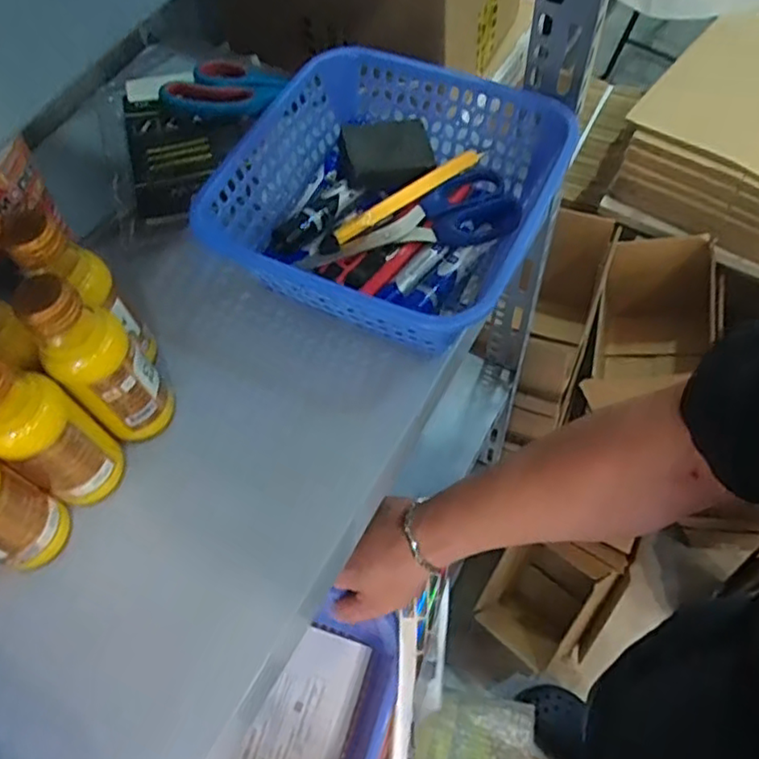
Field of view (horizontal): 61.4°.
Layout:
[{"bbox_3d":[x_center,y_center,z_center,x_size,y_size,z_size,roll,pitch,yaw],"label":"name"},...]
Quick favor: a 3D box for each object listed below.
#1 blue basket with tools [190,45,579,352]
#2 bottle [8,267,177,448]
[{"bbox_3d":[0.005,-0.111,0.421,0.186,0.072,0.198,21,64,15],"label":"blue basket with tools"},{"bbox_3d":[-0.149,-0.010,0.341,0.043,0.121,0.040,-35,64,-15],"label":"bottle"}]

